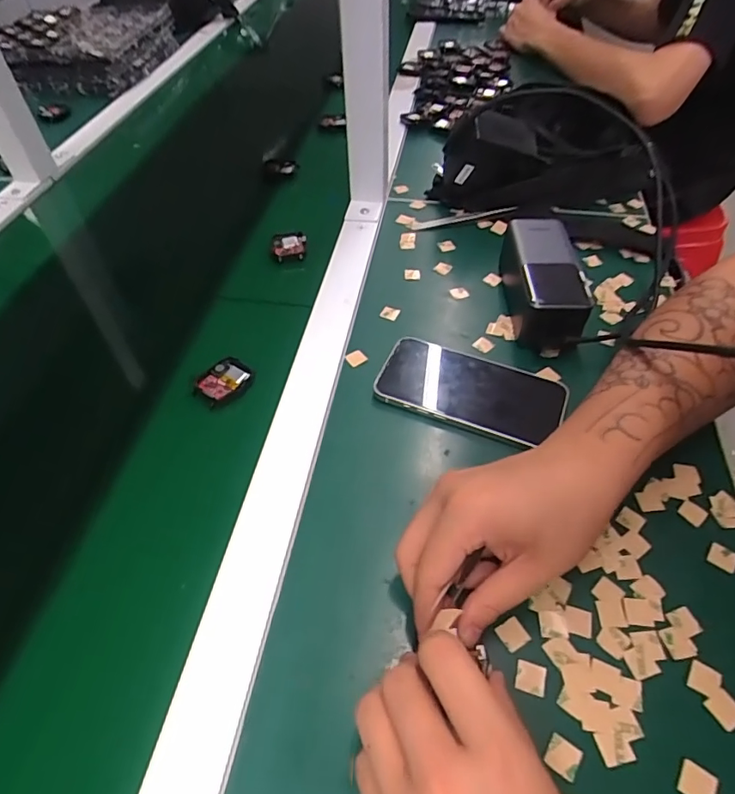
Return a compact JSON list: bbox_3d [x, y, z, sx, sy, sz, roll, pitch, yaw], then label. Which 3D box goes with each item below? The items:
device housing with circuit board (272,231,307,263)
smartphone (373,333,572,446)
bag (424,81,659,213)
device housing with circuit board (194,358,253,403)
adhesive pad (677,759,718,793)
[{"bbox_3d":[-0.084,-0.163,0.560,0.037,0.010,0.042,-9,49,-8],"label":"device housing with circuit board"},{"bbox_3d":[0.084,-0.008,0.417,0.144,0.010,0.074,17,51,15],"label":"smartphone"},{"bbox_3d":[0.203,-0.293,0.593,0.244,0.083,0.116,-14,50,-12],"label":"bag"},{"bbox_3d":[-0.121,-0.014,0.434,0.035,0.010,0.041,27,54,22],"label":"device housing with circuit board"},{"bbox_3d":[0.164,0.191,0.256,0.016,0.004,0.016,28,54,23],"label":"adhesive pad"}]

